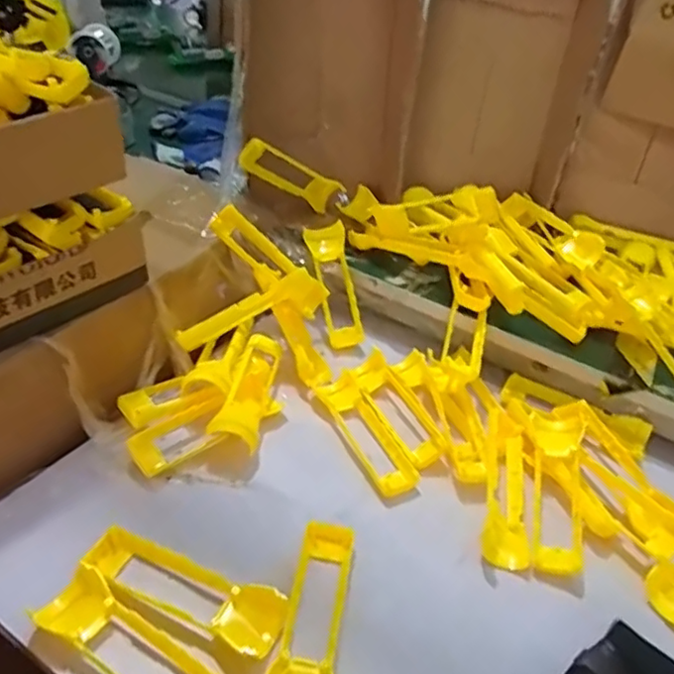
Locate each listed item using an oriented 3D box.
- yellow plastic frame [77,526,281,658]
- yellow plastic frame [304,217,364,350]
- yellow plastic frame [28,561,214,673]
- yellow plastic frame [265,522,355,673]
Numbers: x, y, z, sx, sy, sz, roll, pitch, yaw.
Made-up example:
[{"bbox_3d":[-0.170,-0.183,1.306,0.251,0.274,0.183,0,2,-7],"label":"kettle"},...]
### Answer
[{"bbox_3d":[-0.120,0.197,0.481,0.162,0.024,0.055,16,36,9],"label":"yellow plastic frame"},{"bbox_3d":[-0.002,-0.067,0.789,0.044,0.025,0.159,-10,82,-21],"label":"yellow plastic frame"},{"bbox_3d":[-0.144,0.227,0.436,0.160,0.019,0.048,27,39,23],"label":"yellow plastic frame"},{"bbox_3d":[-0.015,0.216,0.475,0.051,0.023,0.164,13,35,5],"label":"yellow plastic frame"}]

